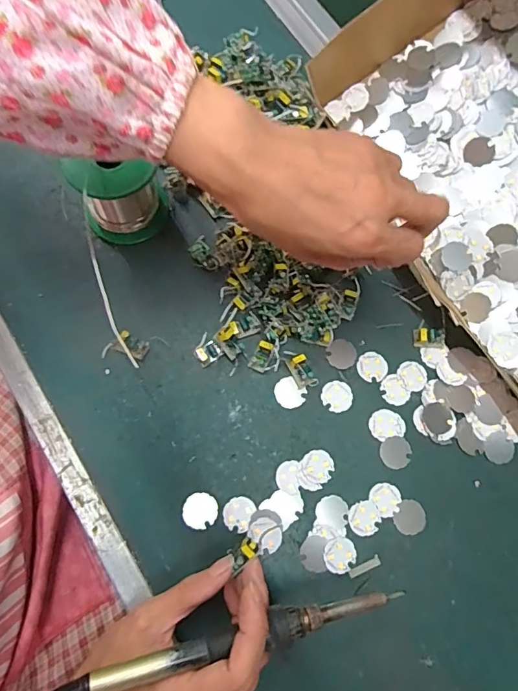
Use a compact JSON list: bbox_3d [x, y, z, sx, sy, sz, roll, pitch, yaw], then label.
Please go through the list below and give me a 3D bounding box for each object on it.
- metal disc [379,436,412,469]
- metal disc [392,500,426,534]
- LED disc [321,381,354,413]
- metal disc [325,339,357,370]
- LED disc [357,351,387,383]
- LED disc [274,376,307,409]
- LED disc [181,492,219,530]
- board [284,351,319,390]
[{"bbox_3d":[0.106,0.083,0.365,0.024,0.004,0.023,1,76,-3],"label":"metal disc"},{"bbox_3d":[0.113,0.128,0.352,0.023,0.004,0.024,1,76,-3],"label":"metal disc"},{"bbox_3d":[0.062,0.040,0.375,0.025,0.004,0.024,1,76,-3],"label":"LED disc"},{"bbox_3d":[0.067,0.007,0.386,0.024,0.004,0.024,1,76,-3],"label":"metal disc"},{"bbox_3d":[0.092,0.017,0.384,0.025,0.004,0.024,1,76,-3],"label":"LED disc"},{"bbox_3d":[0.025,0.038,0.374,0.025,0.004,0.023,1,76,-3],"label":"LED disc"},{"bbox_3d":[-0.043,0.121,0.347,0.025,0.004,0.025,1,76,-3],"label":"LED disc"},{"bbox_3d":[0.033,0.019,0.375,0.016,0.012,0.032,-28,79,-9],"label":"board"}]

